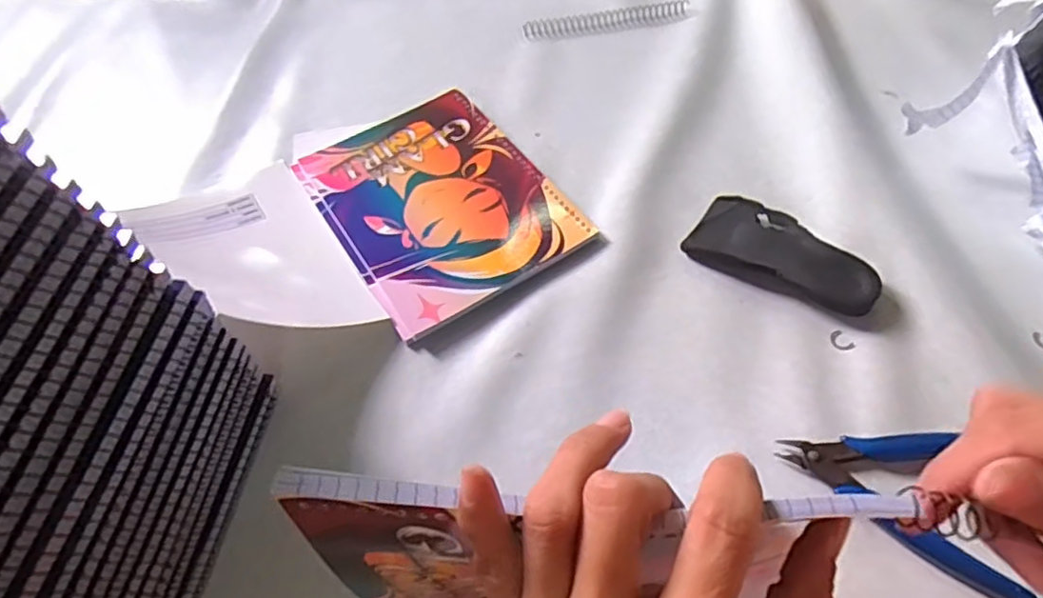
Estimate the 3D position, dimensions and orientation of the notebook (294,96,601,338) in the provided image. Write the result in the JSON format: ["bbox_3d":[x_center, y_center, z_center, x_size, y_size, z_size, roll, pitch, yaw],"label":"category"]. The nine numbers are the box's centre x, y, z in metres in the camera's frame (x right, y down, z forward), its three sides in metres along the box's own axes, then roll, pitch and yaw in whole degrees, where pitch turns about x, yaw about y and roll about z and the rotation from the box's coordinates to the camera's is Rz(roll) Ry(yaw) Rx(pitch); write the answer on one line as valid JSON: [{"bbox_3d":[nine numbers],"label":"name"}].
[{"bbox_3d":[-0.062,-0.074,0.447,0.150,0.009,0.192,-30,60,-16],"label":"notebook"}]

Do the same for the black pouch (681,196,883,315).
[{"bbox_3d":[0.176,-0.031,0.402,0.118,0.020,0.059,31,63,20],"label":"black pouch"}]

